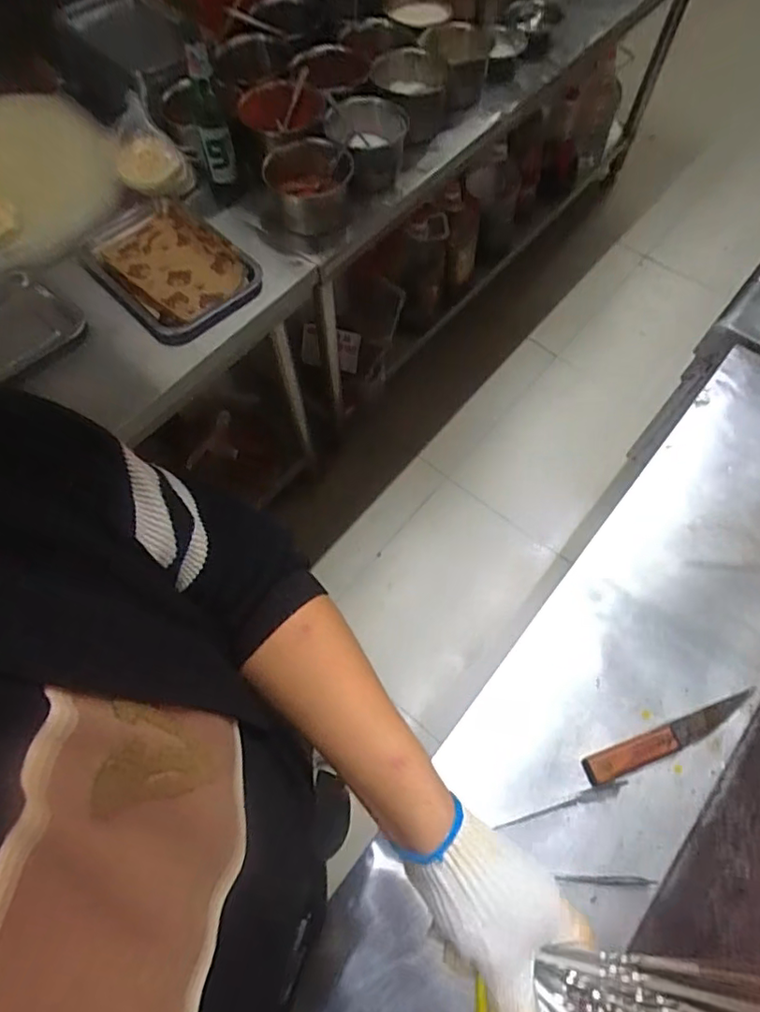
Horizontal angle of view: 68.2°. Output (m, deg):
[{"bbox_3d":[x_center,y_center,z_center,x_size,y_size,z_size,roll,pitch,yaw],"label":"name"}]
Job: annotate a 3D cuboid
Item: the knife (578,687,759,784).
[{"bbox_3d":[0.327,0.260,0.629,0.212,0.014,0.030,-18,66,-7],"label":"knife"}]

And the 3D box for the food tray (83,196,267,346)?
[{"bbox_3d":[-0.362,-0.416,0.972,0.217,0.038,0.331,-42,71,-16],"label":"food tray"}]

